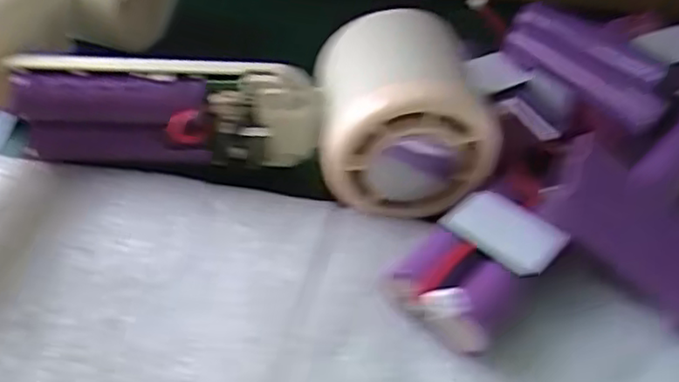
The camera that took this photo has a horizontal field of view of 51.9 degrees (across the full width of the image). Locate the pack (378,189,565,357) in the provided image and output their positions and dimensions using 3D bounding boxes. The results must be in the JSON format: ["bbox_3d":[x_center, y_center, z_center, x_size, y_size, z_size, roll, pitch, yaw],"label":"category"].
[{"bbox_3d":[0.041,0.024,0.212,0.033,0.022,0.053,36,54,25],"label":"pack"}]

